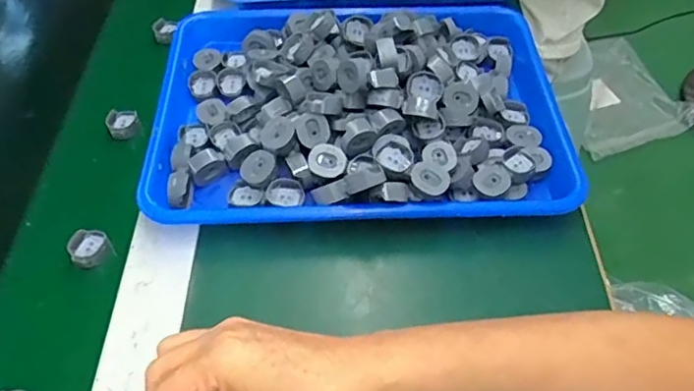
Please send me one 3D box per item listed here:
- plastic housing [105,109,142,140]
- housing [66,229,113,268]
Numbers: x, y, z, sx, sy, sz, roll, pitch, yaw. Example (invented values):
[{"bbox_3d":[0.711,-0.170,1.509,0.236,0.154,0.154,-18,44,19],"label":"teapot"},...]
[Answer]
[{"bbox_3d":[-0.199,-0.064,0.523,0.027,0.012,0.027,0,53,0],"label":"plastic housing"},{"bbox_3d":[-0.195,0.040,0.444,0.029,0.016,0.028,0,53,0],"label":"housing"}]

